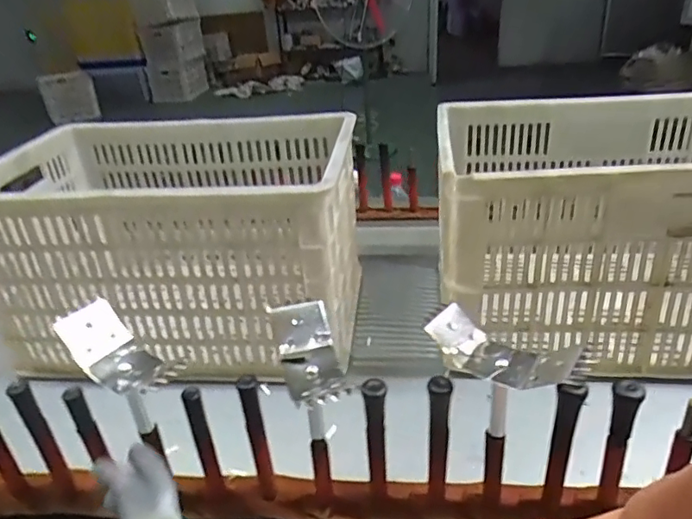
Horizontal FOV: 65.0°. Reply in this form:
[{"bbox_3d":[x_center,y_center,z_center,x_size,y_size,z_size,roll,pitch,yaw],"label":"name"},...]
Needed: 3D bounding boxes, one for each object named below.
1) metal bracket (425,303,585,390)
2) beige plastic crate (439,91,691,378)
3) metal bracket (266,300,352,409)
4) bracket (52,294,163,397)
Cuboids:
[{"bbox_3d":[0.119,0.069,0.415,0.108,0.033,0.044,18,36,34],"label":"metal bracket"},{"bbox_3d":[0.359,-0.045,0.712,0.460,0.283,0.321,0,30,8],"label":"beige plastic crate"},{"bbox_3d":[-0.029,0.076,0.438,0.045,0.025,0.097,-11,51,-12],"label":"metal bracket"},{"bbox_3d":[-0.193,0.070,0.445,0.048,0.078,0.040,-37,7,-38],"label":"bracket"}]

